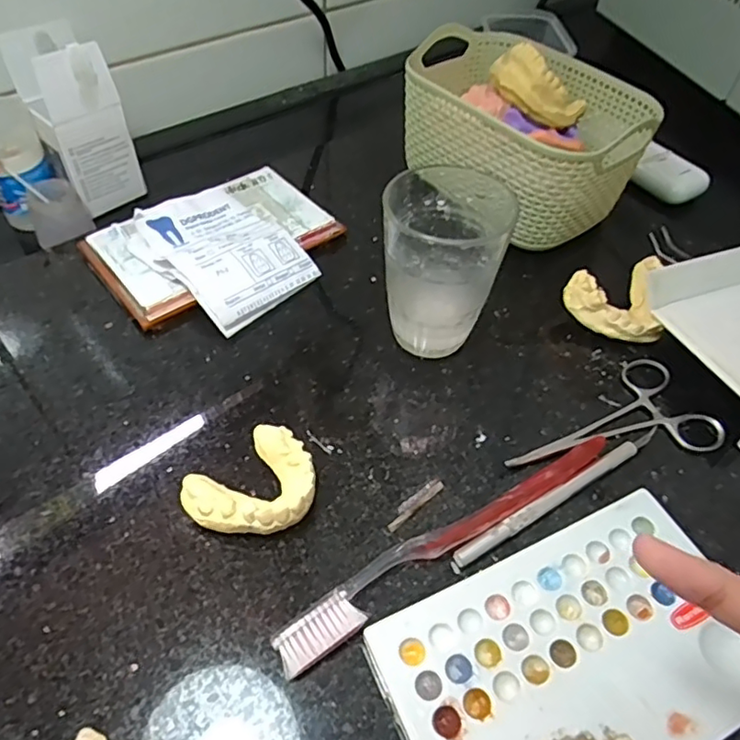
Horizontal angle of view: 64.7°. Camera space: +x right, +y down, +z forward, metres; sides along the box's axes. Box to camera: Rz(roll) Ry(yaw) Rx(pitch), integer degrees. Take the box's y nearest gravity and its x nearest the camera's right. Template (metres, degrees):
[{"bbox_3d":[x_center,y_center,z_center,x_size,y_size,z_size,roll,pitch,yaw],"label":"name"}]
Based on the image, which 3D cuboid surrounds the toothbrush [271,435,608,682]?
[{"bbox_3d":[0.040,0.075,0.273,0.188,0.012,0.021,-28,56,-23],"label":"toothbrush"}]

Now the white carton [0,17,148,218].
[{"bbox_3d":[-0.211,-0.179,0.421,0.052,0.109,0.053,-35,59,-27],"label":"white carton"}]

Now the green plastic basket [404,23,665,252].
[{"bbox_3d":[0.109,-0.170,0.430,0.122,0.091,0.173,-32,58,-26],"label":"green plastic basket"}]

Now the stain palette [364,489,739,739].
[{"bbox_3d":[0.084,0.118,0.239,0.149,0.012,0.092,-20,53,-18],"label":"stain palette"}]

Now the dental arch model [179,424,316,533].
[{"bbox_3d":[-0.052,0.057,0.280,0.051,0.018,0.060,33,56,24],"label":"dental arch model"}]

